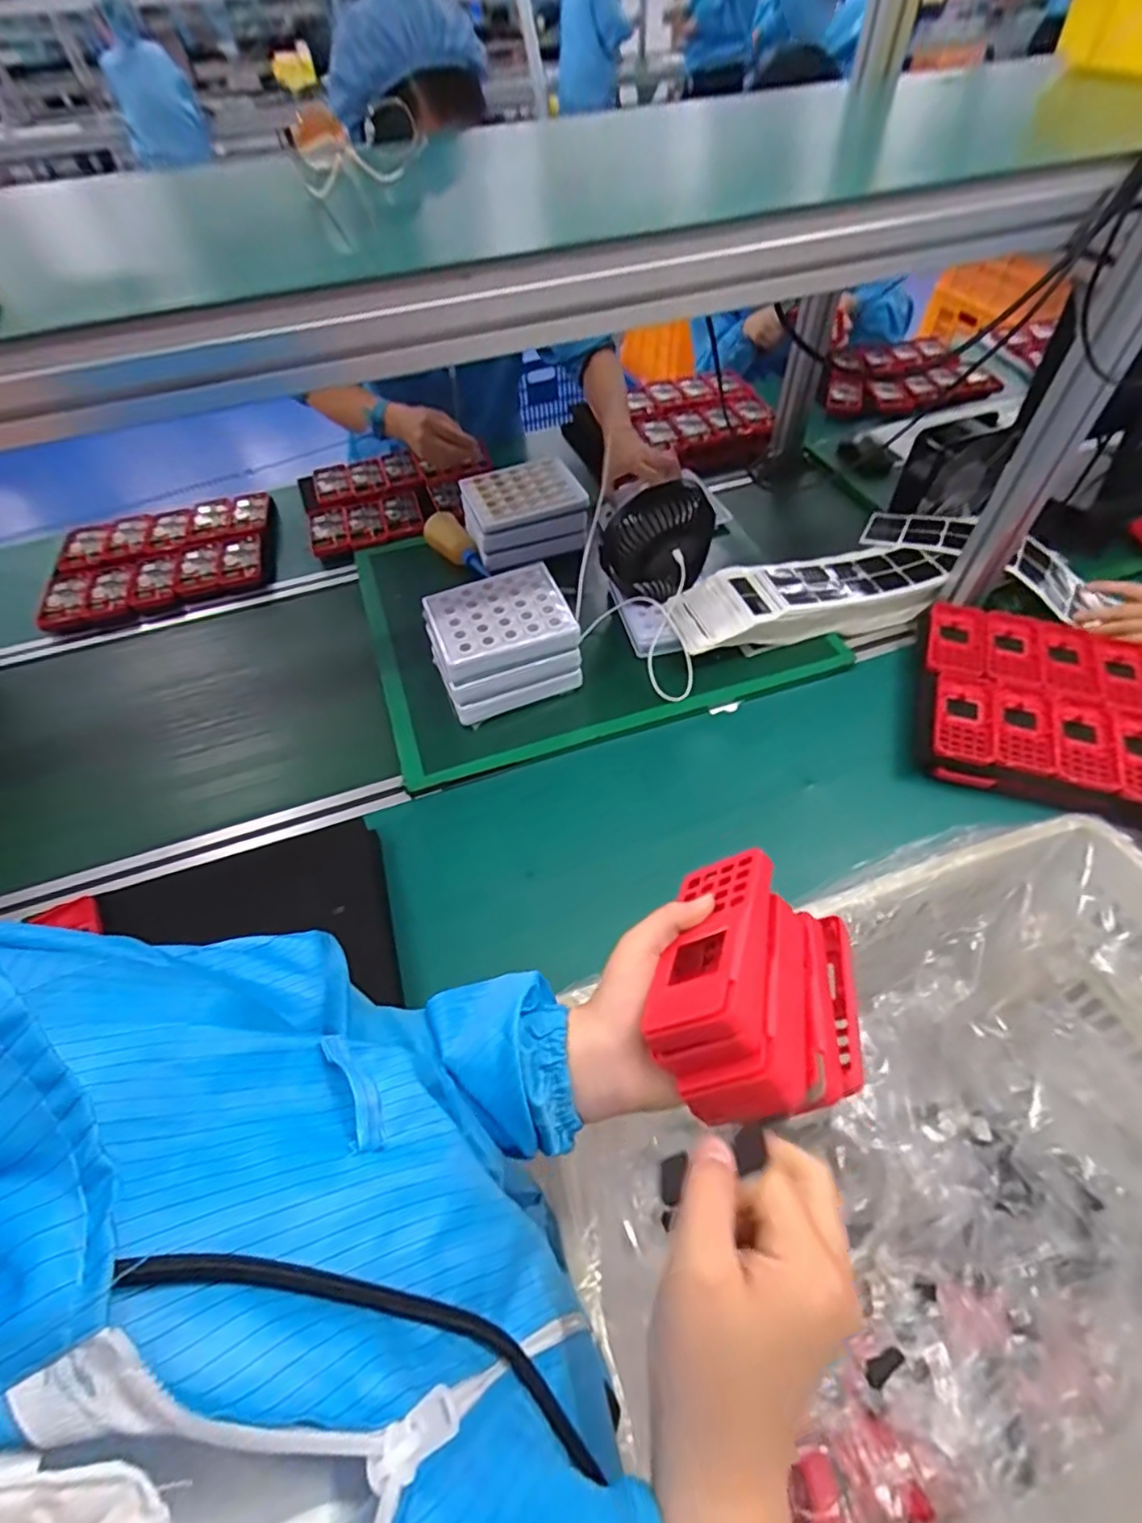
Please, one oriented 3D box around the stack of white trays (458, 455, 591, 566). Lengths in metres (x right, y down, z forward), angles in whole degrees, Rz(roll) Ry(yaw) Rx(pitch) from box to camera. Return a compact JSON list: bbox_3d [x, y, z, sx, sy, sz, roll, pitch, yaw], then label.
[{"bbox_3d":[-0.072,-0.382,0.972,0.177,0.089,0.137,-14,54,-8],"label":"stack of white trays"}]

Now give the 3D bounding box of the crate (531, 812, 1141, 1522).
[{"bbox_3d":[0.347,0.378,0.596,0.620,0.348,0.470,-19,55,-11],"label":"crate"}]

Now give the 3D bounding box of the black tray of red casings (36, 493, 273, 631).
[{"bbox_3d":[-0.649,-0.323,1.017,0.351,0.038,0.244,-21,55,-13],"label":"black tray of red casings"}]

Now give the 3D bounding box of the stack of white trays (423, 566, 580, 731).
[{"bbox_3d":[-0.087,-0.147,0.799,0.169,0.113,0.128,-21,55,-13],"label":"stack of white trays"}]

